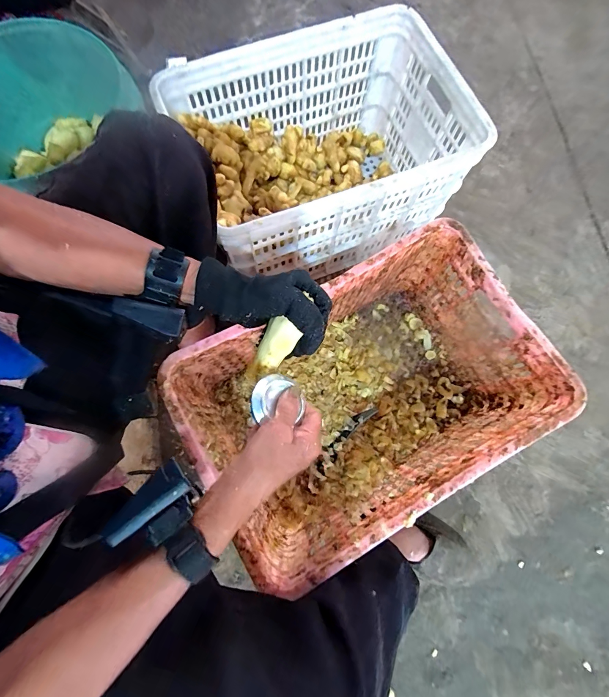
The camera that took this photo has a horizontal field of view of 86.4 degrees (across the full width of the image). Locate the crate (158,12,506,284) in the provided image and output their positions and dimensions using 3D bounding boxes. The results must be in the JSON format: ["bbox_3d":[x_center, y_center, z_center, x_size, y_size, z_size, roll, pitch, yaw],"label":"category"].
[{"bbox_3d":[0.041,-0.388,0.680,0.489,0.265,0.365,-26,77,-8],"label":"crate"}]

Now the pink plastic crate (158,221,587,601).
[{"bbox_3d":[0.099,0.084,0.593,0.508,0.295,0.339,-29,79,-6],"label":"pink plastic crate"}]

